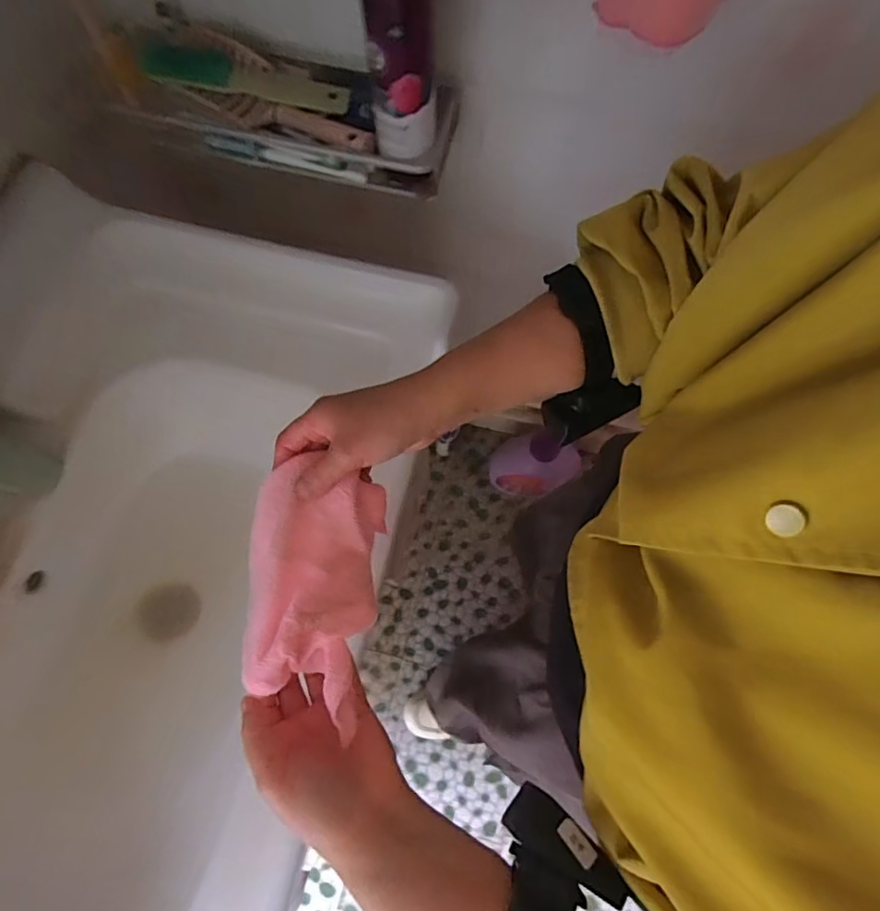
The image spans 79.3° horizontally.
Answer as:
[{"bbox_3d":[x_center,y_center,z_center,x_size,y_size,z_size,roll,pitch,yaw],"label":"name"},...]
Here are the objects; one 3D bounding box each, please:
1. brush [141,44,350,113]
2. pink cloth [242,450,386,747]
[{"bbox_3d":[-0.205,-0.394,0.553,0.221,0.025,0.040,11,71,3],"label":"brush"},{"bbox_3d":[-0.086,0.083,0.348,0.087,0.046,0.147,2,71,0],"label":"pink cloth"}]

